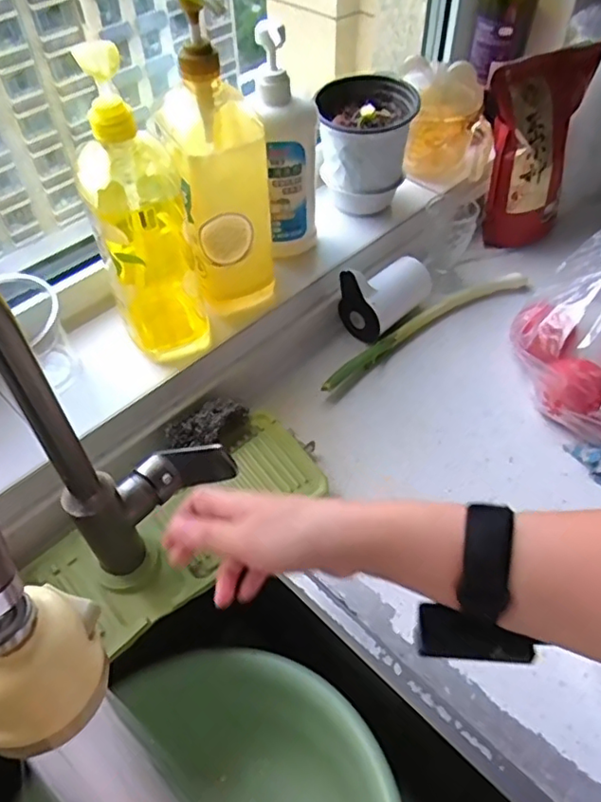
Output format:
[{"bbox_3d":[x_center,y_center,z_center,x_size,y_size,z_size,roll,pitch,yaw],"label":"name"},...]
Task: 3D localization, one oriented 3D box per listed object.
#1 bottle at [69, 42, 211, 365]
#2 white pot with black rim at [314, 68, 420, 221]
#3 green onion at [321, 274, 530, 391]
[{"bbox_3d":[-0.147,-0.169,0.567,0.087,0.292,0.105,-10,52,-8],"label":"bottle"},{"bbox_3d":[0.079,-0.314,0.753,0.100,0.129,0.108,0,51,0],"label":"white pot with black rim"},{"bbox_3d":[0.166,-0.104,0.763,0.355,0.026,0.038,-29,57,-22],"label":"green onion"}]

